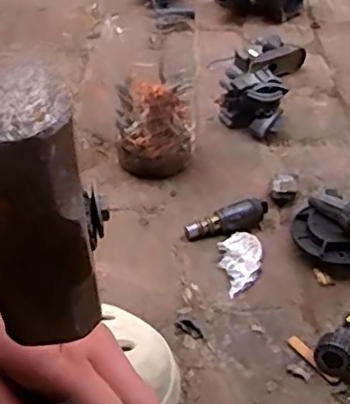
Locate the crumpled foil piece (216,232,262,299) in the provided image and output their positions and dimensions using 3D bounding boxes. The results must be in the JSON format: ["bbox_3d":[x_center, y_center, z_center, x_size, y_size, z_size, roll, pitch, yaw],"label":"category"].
[{"bbox_3d":[0.063,0.059,0.600,0.041,0.007,0.076,3,43,1],"label":"crumpled foil piece"}]

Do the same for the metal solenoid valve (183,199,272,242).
[{"bbox_3d":[0.054,0.019,0.635,0.088,0.021,0.026,-14,45,-16],"label":"metal solenoid valve"}]

